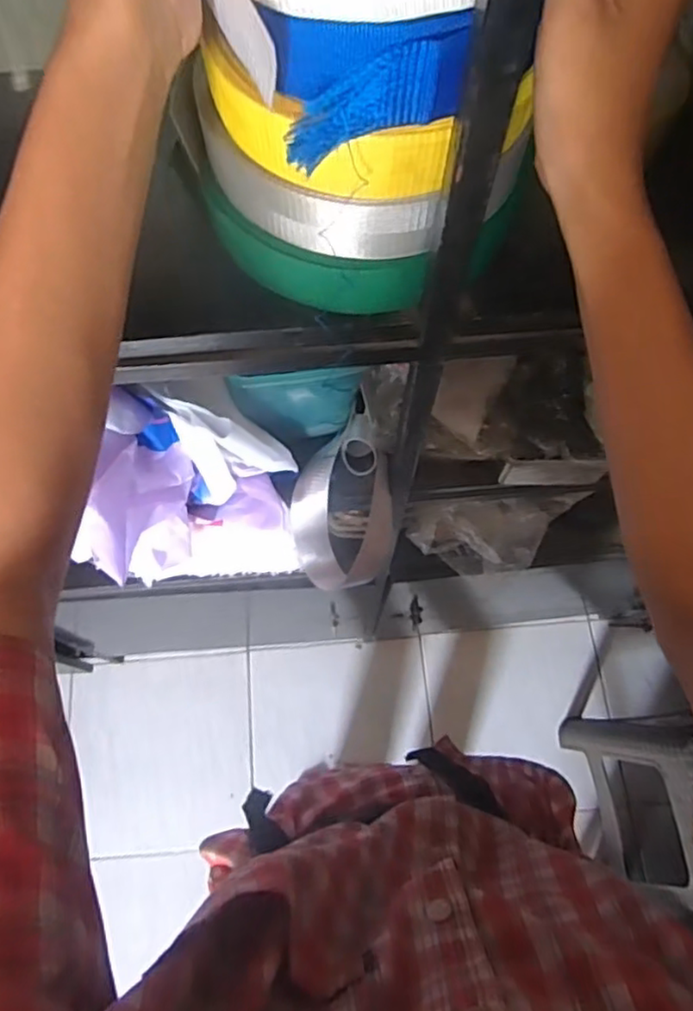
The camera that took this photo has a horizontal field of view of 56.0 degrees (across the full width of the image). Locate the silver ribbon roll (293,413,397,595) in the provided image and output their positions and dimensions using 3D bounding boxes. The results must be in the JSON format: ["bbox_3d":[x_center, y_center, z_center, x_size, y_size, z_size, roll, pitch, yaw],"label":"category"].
[{"bbox_3d":[-0.005,0.007,0.658,0.102,0.188,0.042,-3,26,4],"label":"silver ribbon roll"}]

